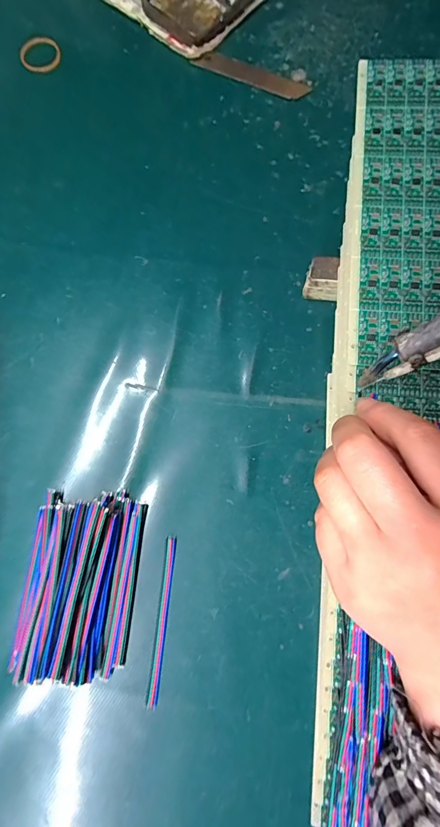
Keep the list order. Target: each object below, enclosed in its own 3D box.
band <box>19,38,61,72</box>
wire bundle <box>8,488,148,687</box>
[{"bbox_3d":[-0.148,-0.298,0.320,0.032,0.004,0.029,-43,90,-1],"label":"band"},{"bbox_3d":[-0.088,0.102,0.233,0.070,0.023,0.105,6,79,2],"label":"wire bundle"}]

